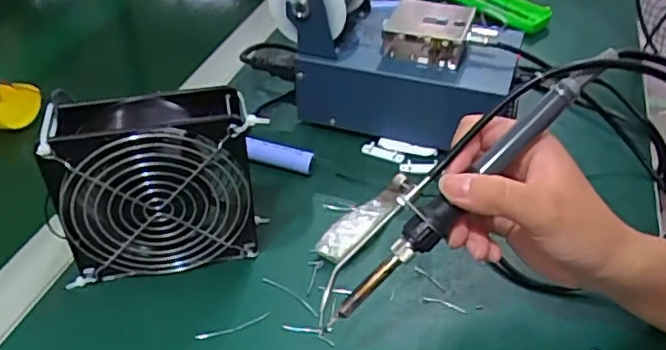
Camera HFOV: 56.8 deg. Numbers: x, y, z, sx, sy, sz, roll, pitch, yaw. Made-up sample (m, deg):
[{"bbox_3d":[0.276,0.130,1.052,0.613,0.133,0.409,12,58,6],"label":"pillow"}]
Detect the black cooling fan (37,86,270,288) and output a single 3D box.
[{"bbox_3d":[-0.114,0.008,0.411,0.129,0.121,0.047,-7,40,-10],"label":"black cooling fan"}]

